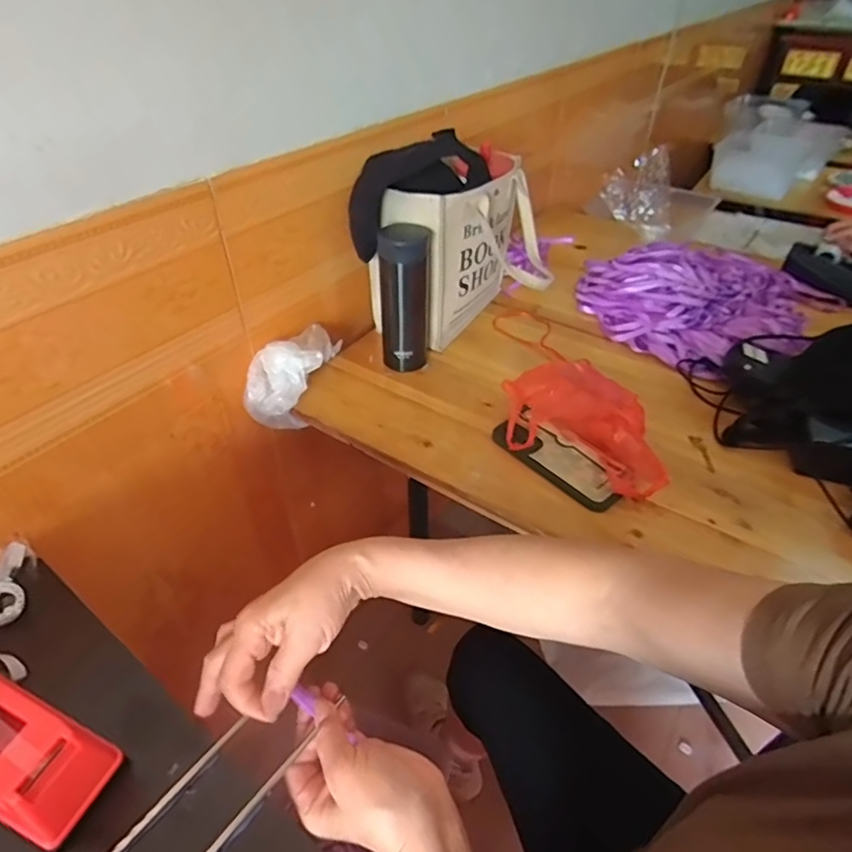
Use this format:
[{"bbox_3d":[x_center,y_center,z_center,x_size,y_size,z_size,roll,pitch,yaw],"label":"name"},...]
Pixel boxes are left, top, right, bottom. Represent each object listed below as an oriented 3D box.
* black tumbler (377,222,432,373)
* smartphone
[{"bbox_3d":[-0.027,-0.170,0.742,0.065,0.186,0.074,0,39,1],"label":"black tumbler"},{"bbox_3d":[0.152,0.035,0.629,0.068,0.016,0.158,-36,50,-22],"label":"smartphone"}]

